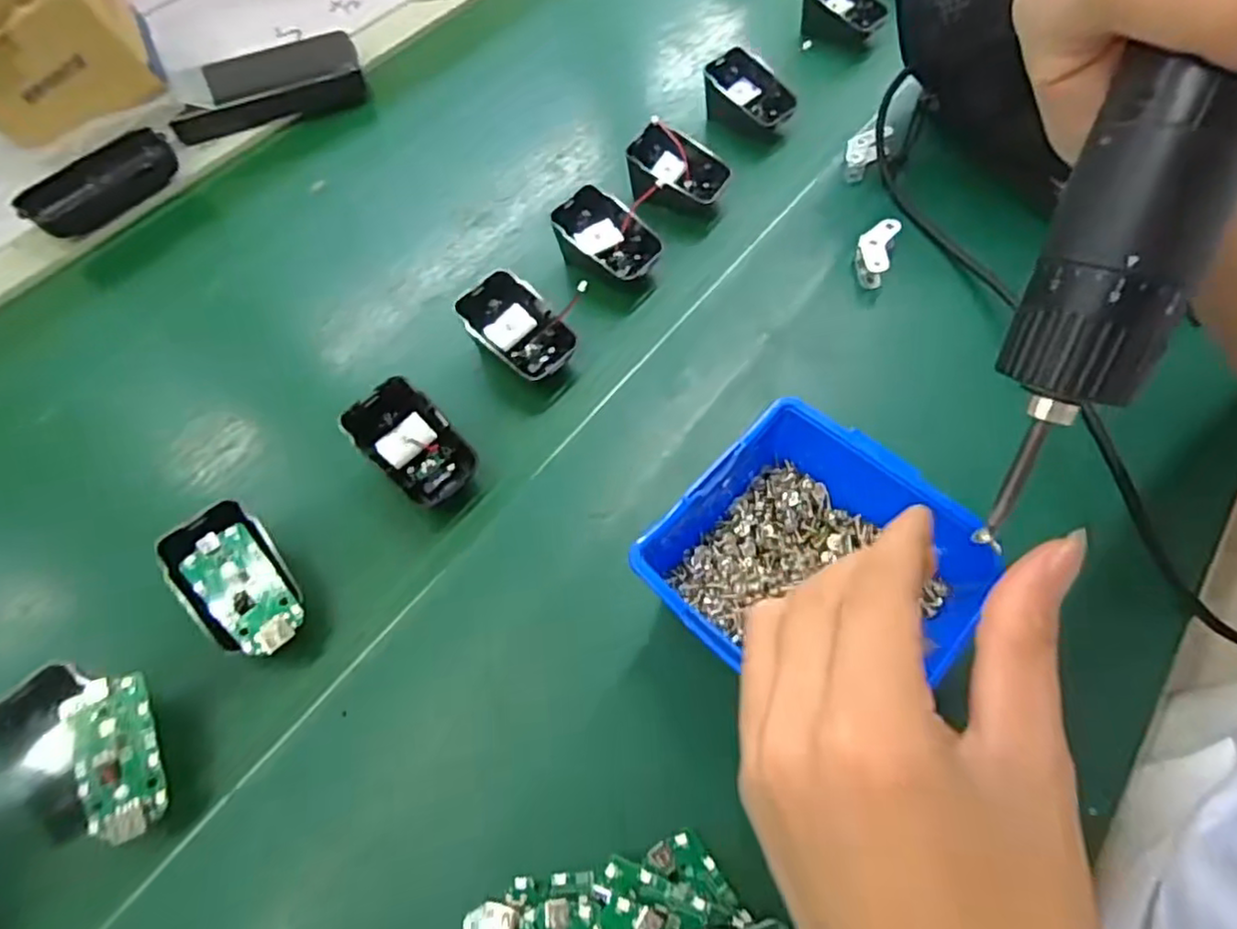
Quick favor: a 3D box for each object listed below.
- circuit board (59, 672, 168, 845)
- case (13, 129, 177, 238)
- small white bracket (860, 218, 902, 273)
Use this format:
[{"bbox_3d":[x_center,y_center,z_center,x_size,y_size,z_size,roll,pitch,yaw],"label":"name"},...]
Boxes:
[{"bbox_3d":[-0.210,0.122,0.277,0.030,0.006,0.064,-23,73,-10],"label":"circuit board"},{"bbox_3d":[-0.391,-0.212,0.504,0.039,0.030,0.108,36,70,21],"label":"case"},{"bbox_3d":[0.165,-0.140,0.419,0.021,0.005,0.045,19,68,13],"label":"small white bracket"}]

